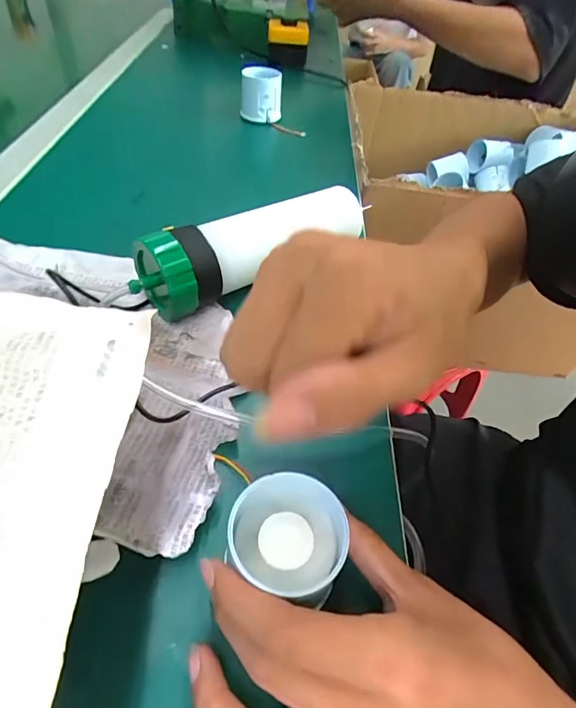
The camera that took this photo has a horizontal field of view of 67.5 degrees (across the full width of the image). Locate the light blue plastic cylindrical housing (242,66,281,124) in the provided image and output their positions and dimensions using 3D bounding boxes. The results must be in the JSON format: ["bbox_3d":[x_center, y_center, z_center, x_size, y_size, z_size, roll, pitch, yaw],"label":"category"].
[{"bbox_3d":[-0.035,-0.344,0.571,0.052,0.055,0.041,3,48,-4],"label":"light blue plastic cylindrical housing"}]

